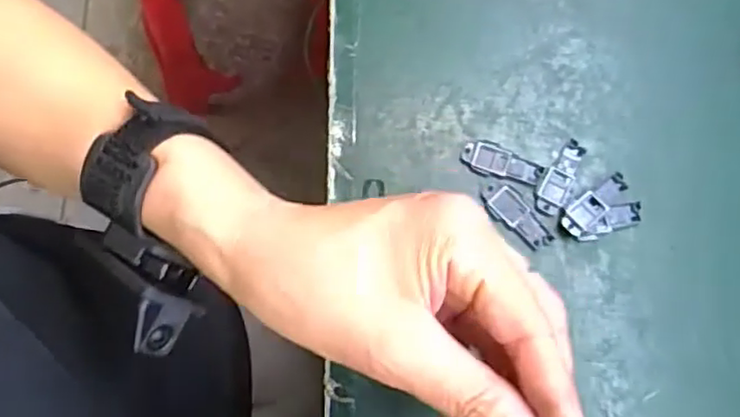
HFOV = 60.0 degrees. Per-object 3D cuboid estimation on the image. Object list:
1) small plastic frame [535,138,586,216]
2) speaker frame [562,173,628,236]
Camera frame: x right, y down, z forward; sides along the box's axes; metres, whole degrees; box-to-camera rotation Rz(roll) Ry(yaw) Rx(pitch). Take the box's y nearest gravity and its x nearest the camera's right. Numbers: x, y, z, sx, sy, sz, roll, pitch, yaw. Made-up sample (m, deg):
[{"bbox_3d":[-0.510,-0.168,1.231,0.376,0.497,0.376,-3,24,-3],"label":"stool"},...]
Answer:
[{"bbox_3d":[0.093,-0.016,0.314,0.015,0.004,0.040,24,76,6],"label":"small plastic frame"},{"bbox_3d":[0.109,-0.002,0.309,0.040,0.005,0.014,-40,78,-10],"label":"speaker frame"}]

